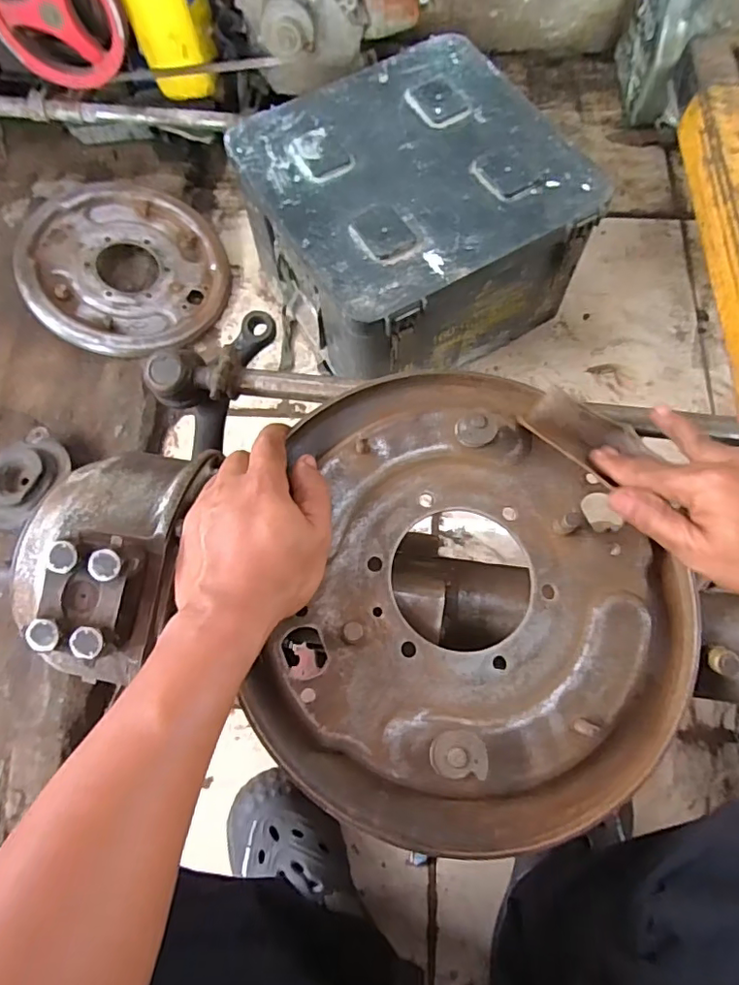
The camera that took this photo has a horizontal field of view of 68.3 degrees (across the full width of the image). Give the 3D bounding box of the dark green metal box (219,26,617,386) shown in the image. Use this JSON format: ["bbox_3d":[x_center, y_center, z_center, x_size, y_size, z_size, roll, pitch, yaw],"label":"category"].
[{"bbox_3d":[0.055,-0.368,0.767,0.357,0.215,0.344,-29,72,-9],"label":"dark green metal box"}]

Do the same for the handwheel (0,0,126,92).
[{"bbox_3d":[-0.425,-0.648,0.737,0.168,0.171,0.034,-3,70,0],"label":"handwheel"}]

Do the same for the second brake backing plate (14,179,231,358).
[{"bbox_3d":[-0.373,-0.347,0.842,0.288,0.026,0.276,4,78,-19],"label":"second brake backing plate"}]

